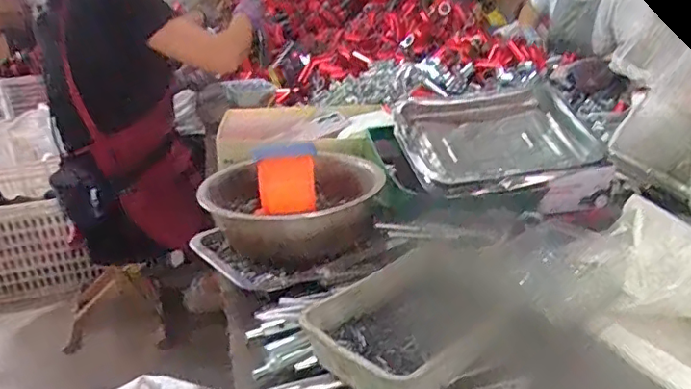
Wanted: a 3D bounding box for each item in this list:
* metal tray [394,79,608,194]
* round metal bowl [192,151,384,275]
[{"bbox_3d":[0.204,-0.079,0.770,0.252,0.042,0.190,-12,44,-12],"label":"metal tray"},{"bbox_3d":[-0.065,0.020,0.686,0.211,0.087,0.211,-3,22,-3],"label":"round metal bowl"}]

